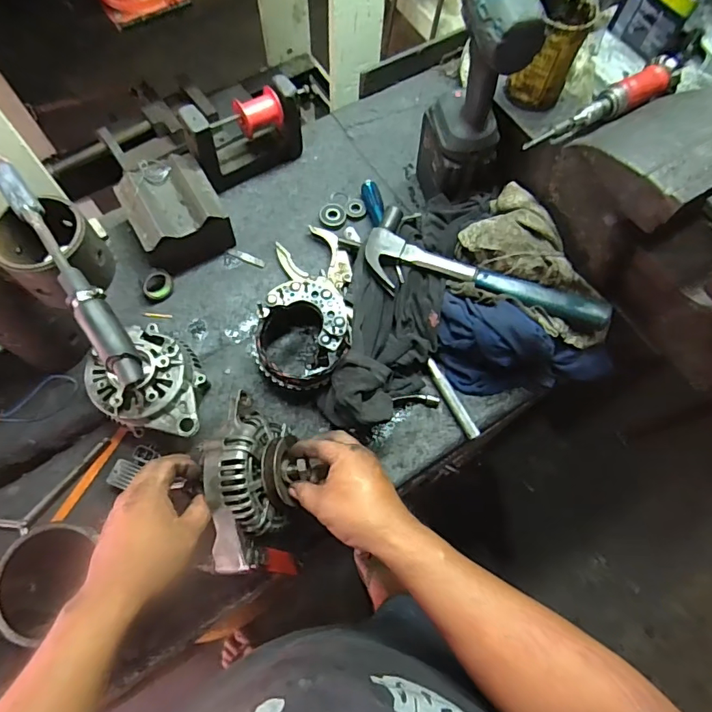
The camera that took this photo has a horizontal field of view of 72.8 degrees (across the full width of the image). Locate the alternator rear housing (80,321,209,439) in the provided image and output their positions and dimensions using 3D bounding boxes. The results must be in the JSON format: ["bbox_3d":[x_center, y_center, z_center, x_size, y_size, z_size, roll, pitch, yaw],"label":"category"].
[{"bbox_3d":[-0.263,0.028,0.613,0.145,0.088,0.140,4,69,-1],"label":"alternator rear housing"}]

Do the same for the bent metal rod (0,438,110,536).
[{"bbox_3d":[-0.420,0.184,0.603,0.236,0.027,0.075,-21,71,-10],"label":"bent metal rod"}]

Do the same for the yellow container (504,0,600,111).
[{"bbox_3d":[0.244,-0.384,0.608,0.071,0.116,0.076,1,69,-2],"label":"yellow container"}]

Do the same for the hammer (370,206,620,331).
[{"bbox_3d":[0.162,-0.094,0.647,0.331,0.041,0.116,30,71,9],"label":"hammer"}]

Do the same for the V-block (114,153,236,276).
[{"bbox_3d":[-0.253,-0.198,0.691,0.122,0.098,0.132,-25,72,-12],"label":"V-block"}]

